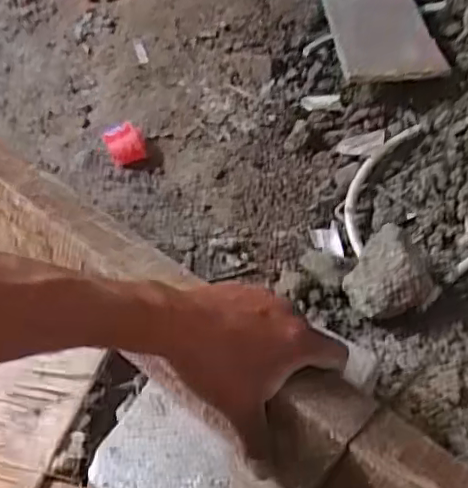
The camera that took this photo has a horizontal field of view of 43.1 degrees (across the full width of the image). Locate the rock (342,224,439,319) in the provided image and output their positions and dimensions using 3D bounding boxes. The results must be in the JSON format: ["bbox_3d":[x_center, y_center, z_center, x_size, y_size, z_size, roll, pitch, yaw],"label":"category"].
[{"bbox_3d":[0.144,0.032,0.555,0.075,0.061,0.082,35,62,26],"label":"rock"}]

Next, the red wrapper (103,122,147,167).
[{"bbox_3d":[-0.134,-0.125,0.728,0.044,0.031,0.051,-16,55,-10],"label":"red wrapper"}]

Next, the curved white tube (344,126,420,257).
[{"bbox_3d":[0.156,-0.071,0.668,0.042,0.024,0.191,22,58,17],"label":"curved white tube"}]

